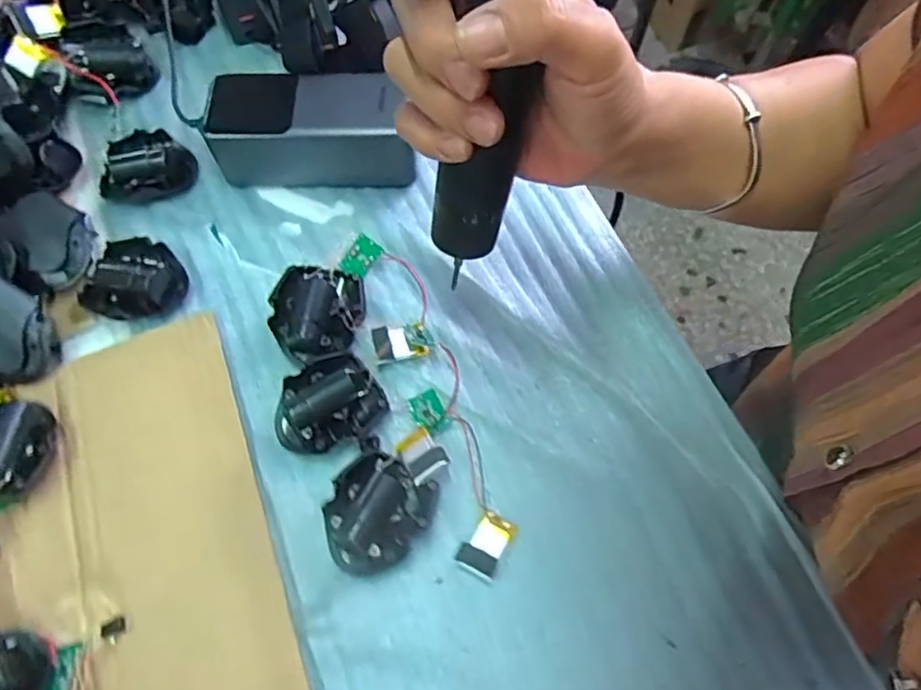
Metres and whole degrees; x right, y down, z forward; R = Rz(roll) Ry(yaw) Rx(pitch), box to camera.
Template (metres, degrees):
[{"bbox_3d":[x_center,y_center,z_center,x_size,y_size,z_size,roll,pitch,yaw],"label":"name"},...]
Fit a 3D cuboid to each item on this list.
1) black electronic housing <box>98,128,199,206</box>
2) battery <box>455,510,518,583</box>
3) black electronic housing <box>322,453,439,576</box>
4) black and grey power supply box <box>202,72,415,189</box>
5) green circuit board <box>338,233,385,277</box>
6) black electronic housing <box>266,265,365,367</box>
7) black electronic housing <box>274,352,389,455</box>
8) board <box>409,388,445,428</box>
[{"bbox_3d":[-0.212,-0.120,0.407,0.060,0.018,0.052,-25,68,-11],"label":"black electronic housing"},{"bbox_3d":[0.014,0.102,0.312,0.021,0.012,0.032,29,69,13],"label":"battery"},{"bbox_3d":[-0.044,0.086,0.311,0.049,0.020,0.056,35,70,15],"label":"black electronic housing"},{"bbox_3d":[-0.098,-0.139,0.397,0.134,0.050,0.053,0,65,0],"label":"black and grey power supply box"},{"bbox_3d":[-0.062,-0.055,0.376,0.018,0.004,0.025,41,94,-4],"label":"green circuit board"},{"bbox_3d":[-0.083,-0.020,0.359,0.052,0.021,0.055,-9,66,-4],"label":"black electronic housing"},{"bbox_3d":[-0.075,0.033,0.337,0.058,0.016,0.045,-26,68,-12],"label":"black electronic housing"},{"bbox_3d":[-0.019,0.036,0.342,0.017,0.004,0.021,-23,67,-10],"label":"board"}]

